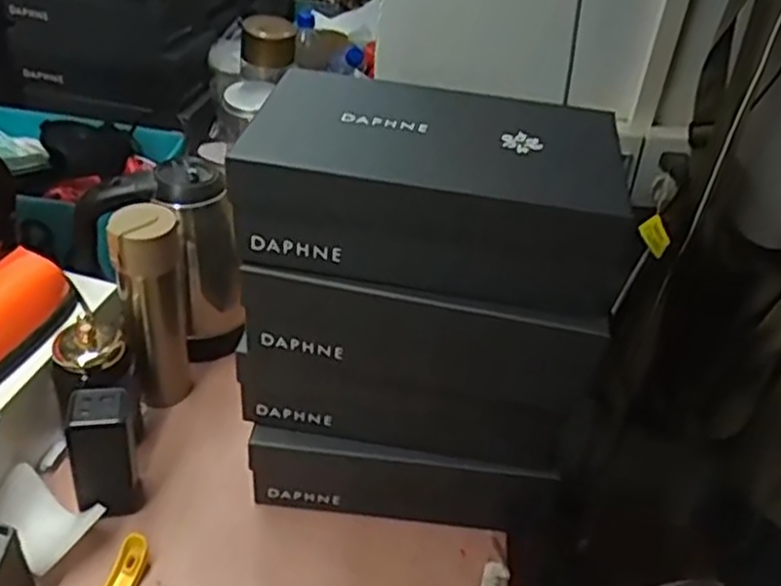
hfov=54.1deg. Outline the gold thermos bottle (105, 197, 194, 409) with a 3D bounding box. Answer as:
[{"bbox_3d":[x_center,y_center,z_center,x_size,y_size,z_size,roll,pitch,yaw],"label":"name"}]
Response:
[{"bbox_3d":[-0.255,0.013,0.828,0.063,0.240,0.072,-4,39,-14],"label":"gold thermos bottle"}]

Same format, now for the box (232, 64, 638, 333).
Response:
[{"bbox_3d":[0.043,-0.093,0.647,0.303,0.104,0.202,9,38,2],"label":"box"}]

